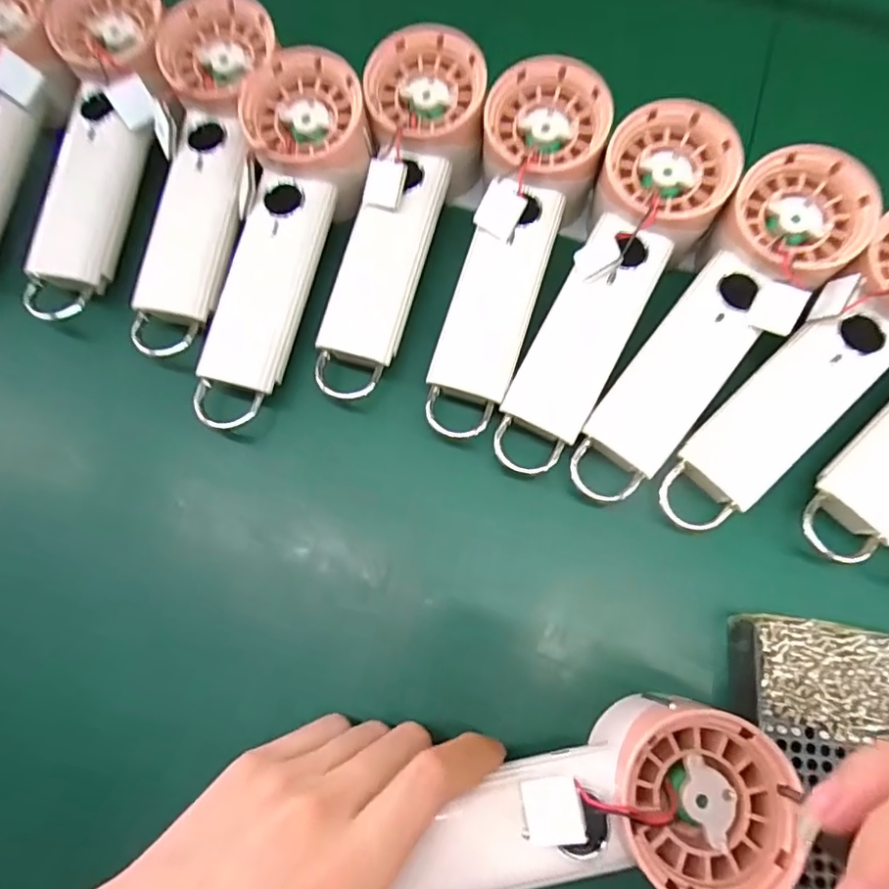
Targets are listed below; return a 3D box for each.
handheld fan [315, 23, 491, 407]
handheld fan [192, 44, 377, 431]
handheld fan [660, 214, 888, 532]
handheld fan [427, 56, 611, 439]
[{"bbox_3d":[-0.023,-0.119,0.309,0.061,0.037,0.193,15,87,6],"label":"handheld fan"},{"bbox_3d":[-0.086,-0.106,0.305,0.064,0.034,0.200,14,87,6],"label":"handheld fan"},{"bbox_3d":[0.179,-0.036,0.271,0.192,0.027,0.052,-45,76,5],"label":"handheld fan"},{"bbox_3d":[0.034,-0.099,0.299,0.057,0.031,0.192,17,89,7],"label":"handheld fan"}]

